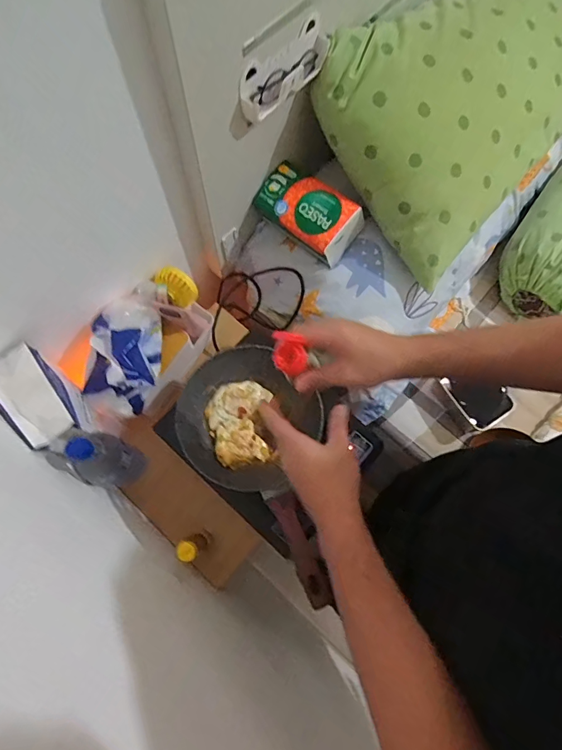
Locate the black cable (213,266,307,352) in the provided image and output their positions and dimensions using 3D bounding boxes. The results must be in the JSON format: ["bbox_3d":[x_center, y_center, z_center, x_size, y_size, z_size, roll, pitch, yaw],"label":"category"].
[{"bbox_3d":[-0.047,-0.143,0.893,0.182,0.134,0.183,0,73,-2],"label":"black cable"}]

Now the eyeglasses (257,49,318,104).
[{"bbox_3d":[0.011,-0.436,0.626,0.018,0.049,0.130,37,75,9],"label":"eyeglasses"}]

